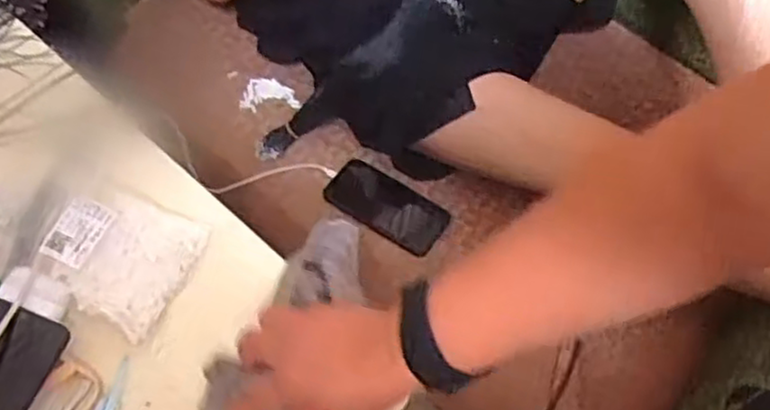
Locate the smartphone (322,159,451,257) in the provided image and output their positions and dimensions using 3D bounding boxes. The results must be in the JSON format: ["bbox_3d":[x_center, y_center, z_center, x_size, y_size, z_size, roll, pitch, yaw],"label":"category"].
[{"bbox_3d":[0.002,0.000,0.991,0.168,0.009,0.084,30,69,12],"label":"smartphone"}]

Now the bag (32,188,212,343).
[{"bbox_3d":[-0.205,0.036,0.557,0.102,0.031,0.099,21,67,8],"label":"bag"}]

